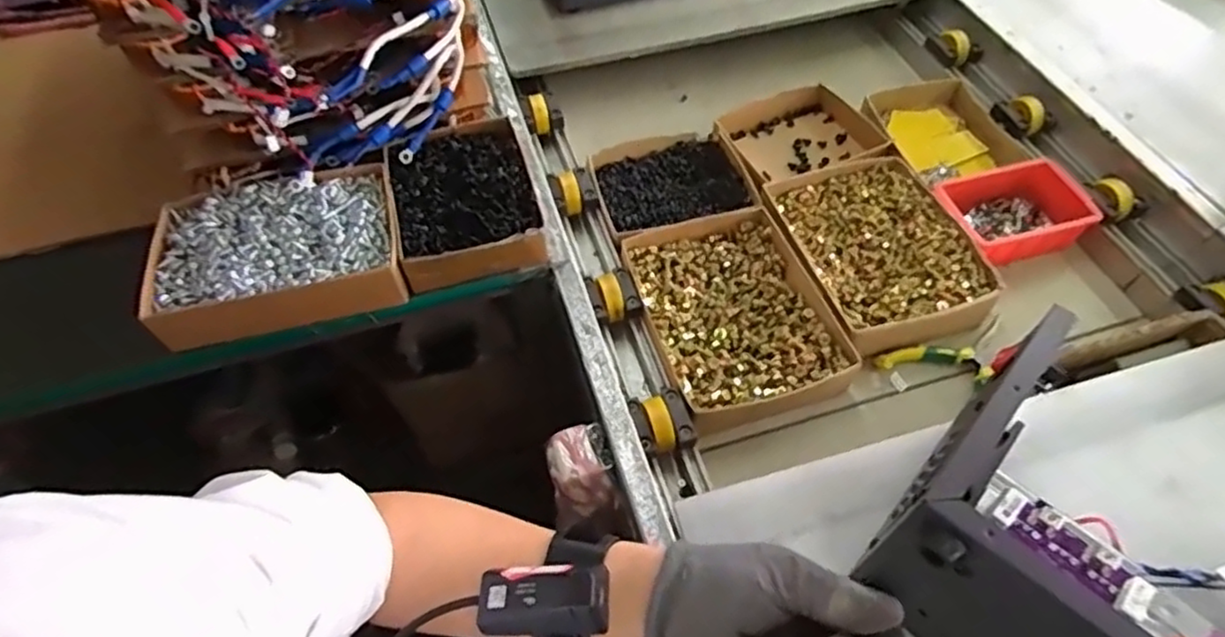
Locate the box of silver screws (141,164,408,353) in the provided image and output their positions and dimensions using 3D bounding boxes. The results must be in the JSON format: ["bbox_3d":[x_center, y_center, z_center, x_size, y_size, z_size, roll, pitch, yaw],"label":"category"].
[{"bbox_3d":[-0.307,-0.065,0.626,0.216,0.049,0.165,-10,56,-5],"label":"box of silver screws"}]

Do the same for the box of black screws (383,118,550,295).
[{"bbox_3d":[-0.146,-0.117,0.654,0.129,0.043,0.176,-14,56,-8],"label":"box of black screws"}]

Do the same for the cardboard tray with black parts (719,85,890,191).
[{"bbox_3d":[0.231,-0.220,0.827,0.197,0.048,0.155,-20,57,-12],"label":"cardboard tray with black parts"}]

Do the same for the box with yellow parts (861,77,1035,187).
[{"bbox_3d":[0.398,-0.229,0.823,0.142,0.043,0.156,-17,57,-10],"label":"box with yellow parts"}]

